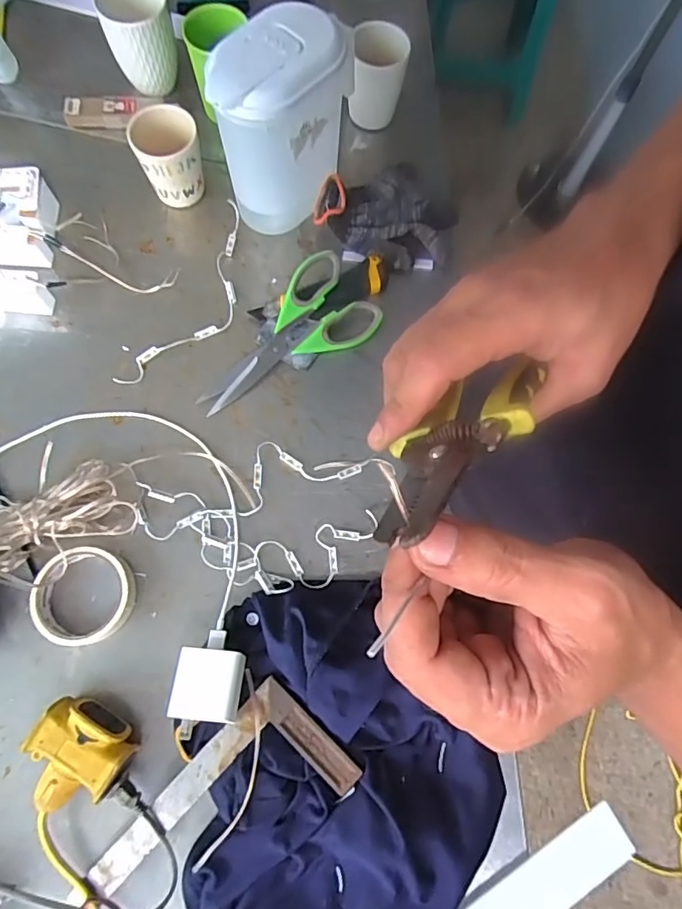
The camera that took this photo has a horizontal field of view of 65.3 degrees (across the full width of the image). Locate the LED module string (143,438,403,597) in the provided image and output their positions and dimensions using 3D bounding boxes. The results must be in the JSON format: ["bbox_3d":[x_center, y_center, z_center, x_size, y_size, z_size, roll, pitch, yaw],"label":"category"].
[{"bbox_3d":[-0.082,0.058,0.540,0.239,0.017,0.147,9,73,2],"label":"LED module string"}]

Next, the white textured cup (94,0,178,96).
[{"bbox_3d":[-0.245,-0.513,0.657,0.078,0.105,0.076,0,73,-1],"label":"white textured cup"}]

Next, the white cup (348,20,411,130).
[{"bbox_3d":[0.045,-0.462,0.656,0.065,0.100,0.065,0,73,-1],"label":"white cup"}]

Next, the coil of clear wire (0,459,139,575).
[{"bbox_3d":[-0.296,0.065,0.513,0.180,0.049,0.086,-20,75,-7],"label":"coil of clear wire"}]

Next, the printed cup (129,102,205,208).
[{"bbox_3d":[-0.196,-0.340,0.617,0.073,0.090,0.067,-12,74,-5],"label":"printed cup"}]

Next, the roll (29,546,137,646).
[{"bbox_3d":[-0.244,0.135,0.509,0.085,0.031,0.088,0,73,-1],"label":"roll"}]

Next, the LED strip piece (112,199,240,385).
[{"bbox_3d":[-0.157,-0.175,0.608,0.074,0.016,0.255,27,75,7],"label":"LED strip piece"}]

